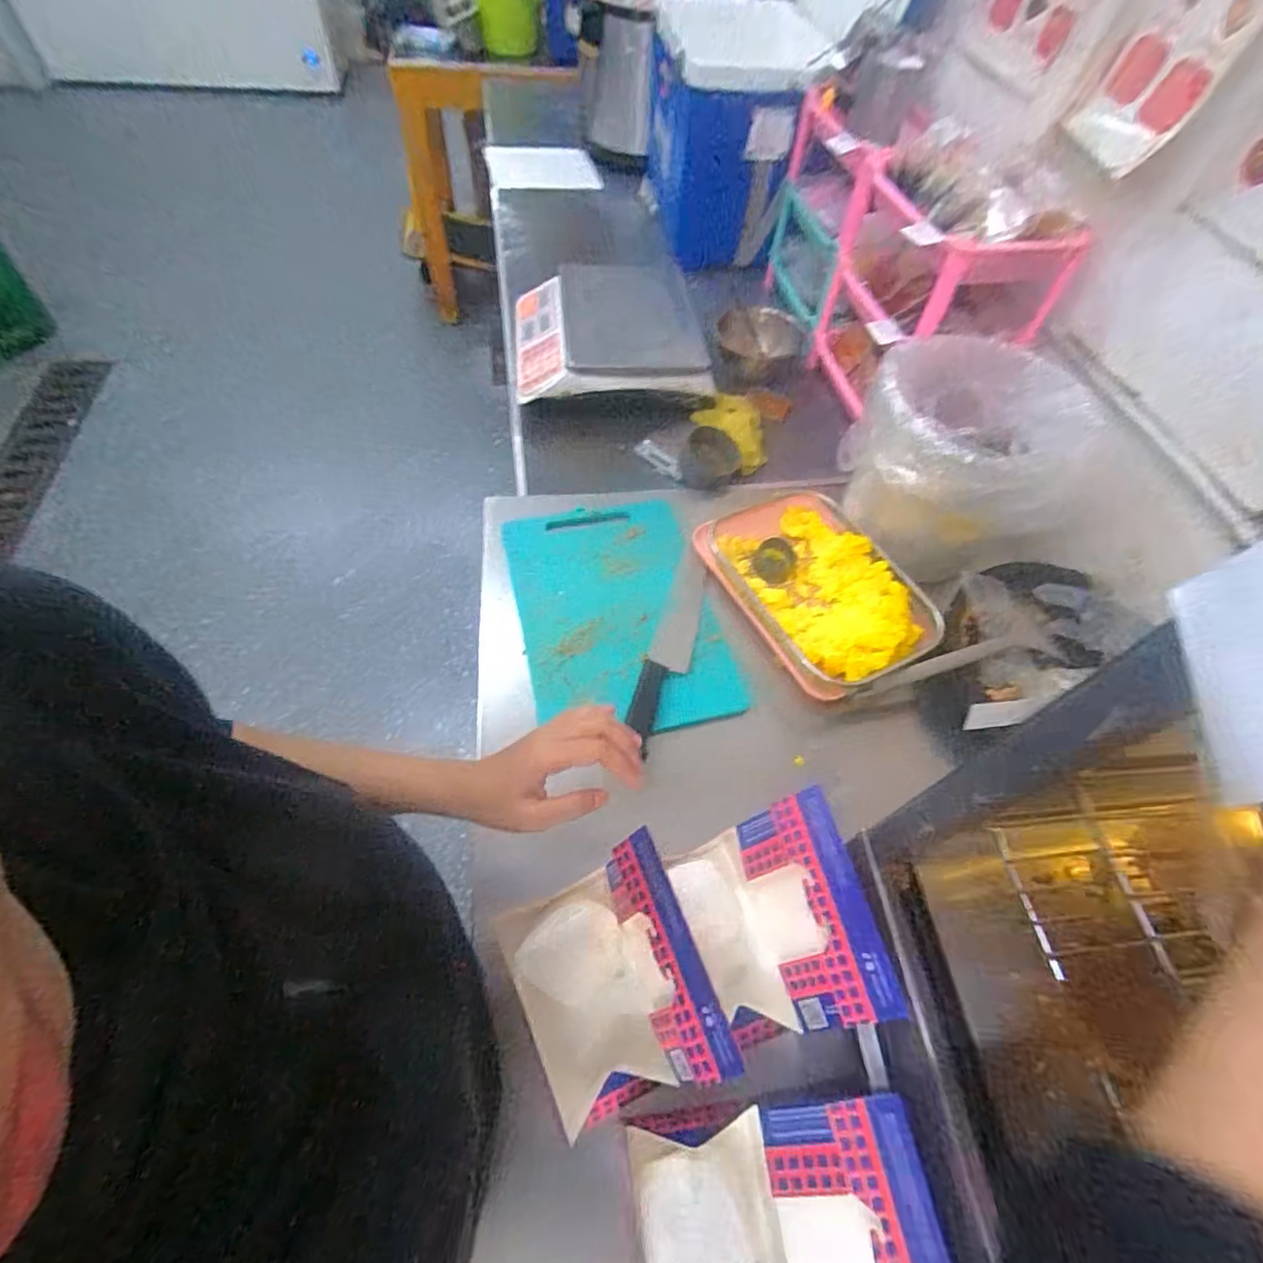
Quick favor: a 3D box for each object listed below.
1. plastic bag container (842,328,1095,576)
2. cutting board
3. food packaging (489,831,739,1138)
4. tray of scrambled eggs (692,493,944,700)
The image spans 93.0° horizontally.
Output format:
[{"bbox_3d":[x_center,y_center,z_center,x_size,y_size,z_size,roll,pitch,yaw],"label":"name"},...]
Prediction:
[{"bbox_3d":[0.407,-0.219,0.794,0.245,0.215,0.235,30,59,15],"label":"plastic bag container"},{"bbox_3d":[-0.019,-0.032,0.783,0.251,0.009,0.352,-11,58,-12],"label":"cutting board"},{"bbox_3d":[-0.024,0.288,0.491,0.138,0.142,0.170,-17,59,-16],"label":"food packaging"},{"bbox_3d":[0.247,-0.066,0.797,0.214,0.055,0.307,-27,62,-21],"label":"tray of scrambled eggs"}]

